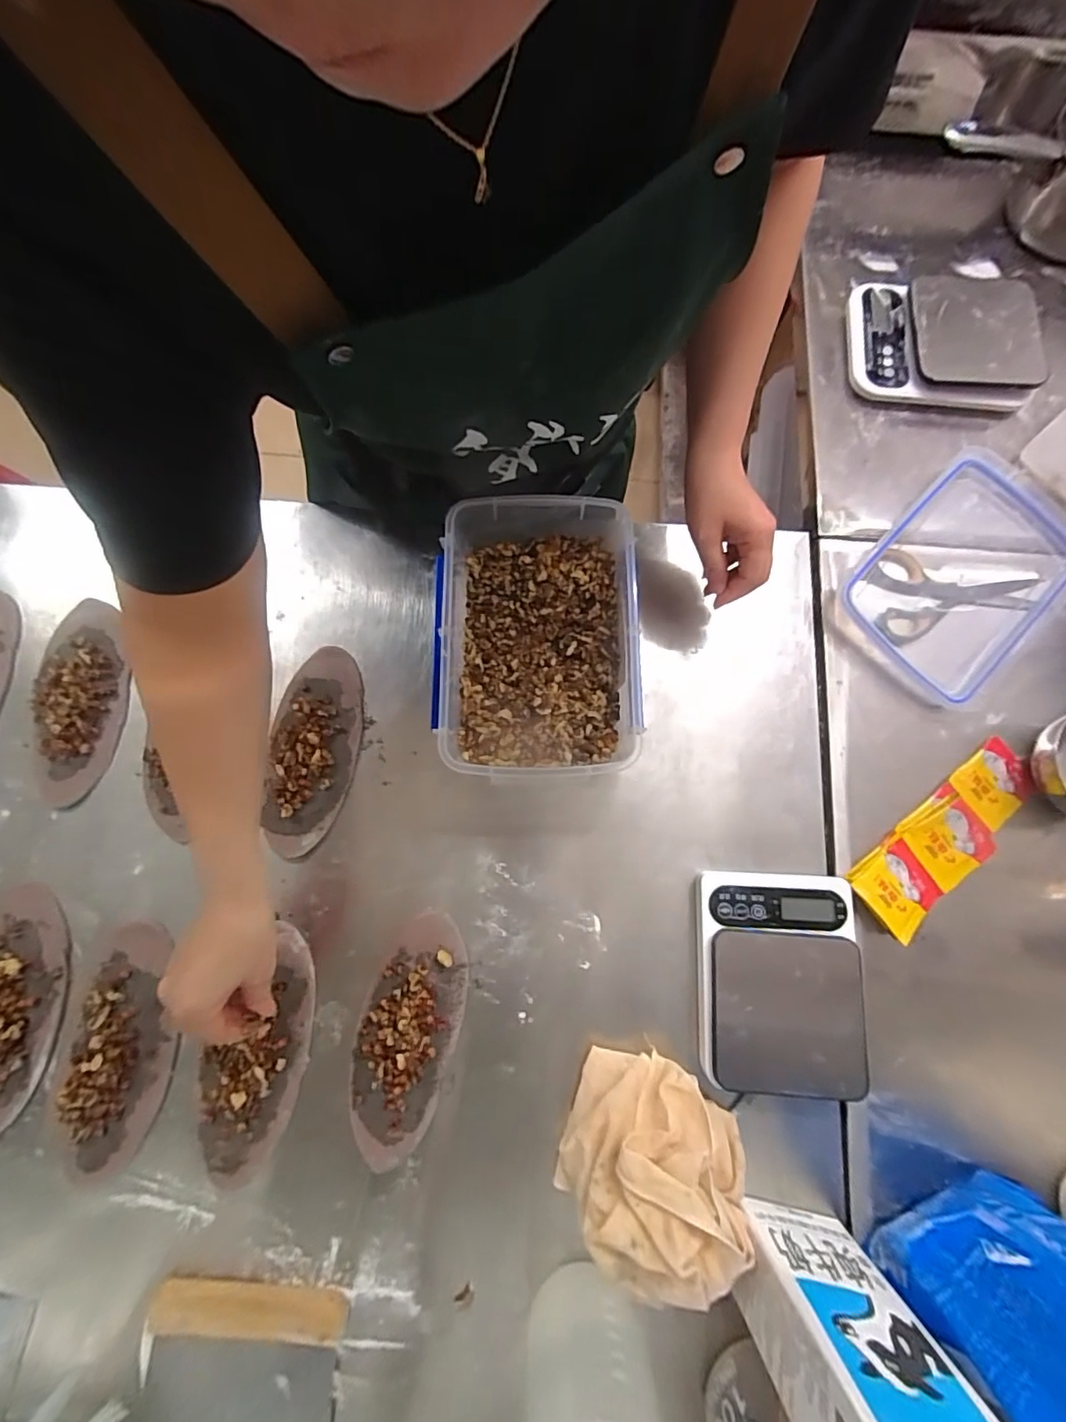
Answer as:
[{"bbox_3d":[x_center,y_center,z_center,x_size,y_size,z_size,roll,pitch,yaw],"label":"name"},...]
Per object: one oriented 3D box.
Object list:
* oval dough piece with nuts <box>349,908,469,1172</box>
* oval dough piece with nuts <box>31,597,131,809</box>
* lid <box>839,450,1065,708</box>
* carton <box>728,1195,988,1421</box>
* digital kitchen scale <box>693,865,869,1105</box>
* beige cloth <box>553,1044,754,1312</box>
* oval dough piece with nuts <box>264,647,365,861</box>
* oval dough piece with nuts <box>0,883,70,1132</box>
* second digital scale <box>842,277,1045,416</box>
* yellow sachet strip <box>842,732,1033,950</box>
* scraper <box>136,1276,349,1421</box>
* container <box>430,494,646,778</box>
[{"bbox_3d":[-0.111,0.282,0.457,0.084,0.019,0.197,18,79,3],"label":"oval dough piece with nuts"},{"bbox_3d":[-0.447,-0.012,0.510,0.086,0.019,0.198,5,79,0],"label":"oval dough piece with nuts"},{"bbox_3d":[0.459,-0.147,0.550,0.176,0.023,0.264,44,81,7],"label":"lid"},{"bbox_3d":[0.211,0.420,0.331,0.104,0.192,0.064,12,79,1],"label":"carton"},{"bbox_3d":[0.214,0.232,0.461,0.130,0.044,0.169,3,79,0],"label":"digital kitchen scale"},{"bbox_3d":[0.091,0.356,0.412,0.146,0.092,0.149,-28,81,-6],"label":"beige cloth"},{"bbox_3d":[-0.210,0.035,0.508,0.074,0.018,0.199,3,79,0],"label":"oval dough piece with nuts"},{"bbox_3d":[-0.458,0.257,0.455,0.088,0.018,0.191,3,79,0],"label":"oval dough piece with nuts"},{"bbox_3d":[0.465,-0.423,0.596,0.200,0.040,0.157,4,79,0],"label":"second digital scale"},{"bbox_3d":[0.394,0.117,0.494,0.216,0.022,0.069,-38,82,-8],"label":"yellow sachet strip"},{"bbox_3d":[-0.228,0.509,0.406,0.152,0.020,0.102,9,79,1],"label":"scraper"},{"bbox_3d":[0.001,-0.072,0.502,0.179,0.080,0.255,-1,79,-1],"label":"container"}]

